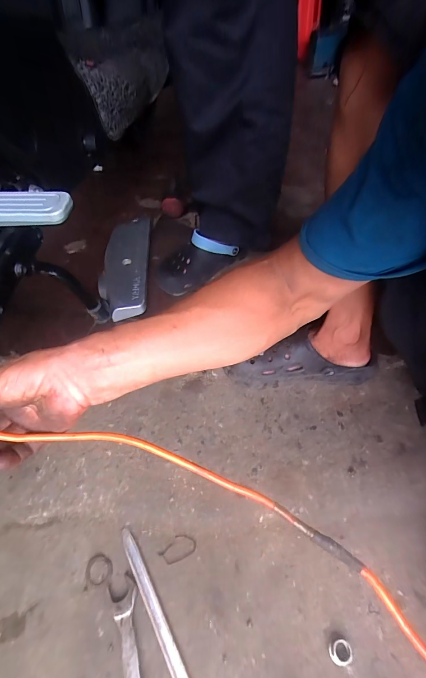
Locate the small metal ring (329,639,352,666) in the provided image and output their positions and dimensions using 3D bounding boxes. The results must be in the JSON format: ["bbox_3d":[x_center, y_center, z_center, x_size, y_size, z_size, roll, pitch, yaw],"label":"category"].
[{"bbox_3d":[0.153,0.376,0.382,0.023,0.012,0.024,0,57,0],"label":"small metal ring"}]

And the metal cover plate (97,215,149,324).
[{"bbox_3d":[-0.199,-0.180,0.718,0.108,0.045,0.322,-5,57,-2],"label":"metal cover plate"}]

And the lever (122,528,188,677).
[{"bbox_3d":[-0.055,0.381,0.387,0.019,0.014,0.287,-27,61,-16],"label":"lever"}]

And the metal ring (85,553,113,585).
[{"bbox_3d":[-0.159,0.321,0.445,0.038,0.004,0.036,-7,57,-4],"label":"metal ring"}]

